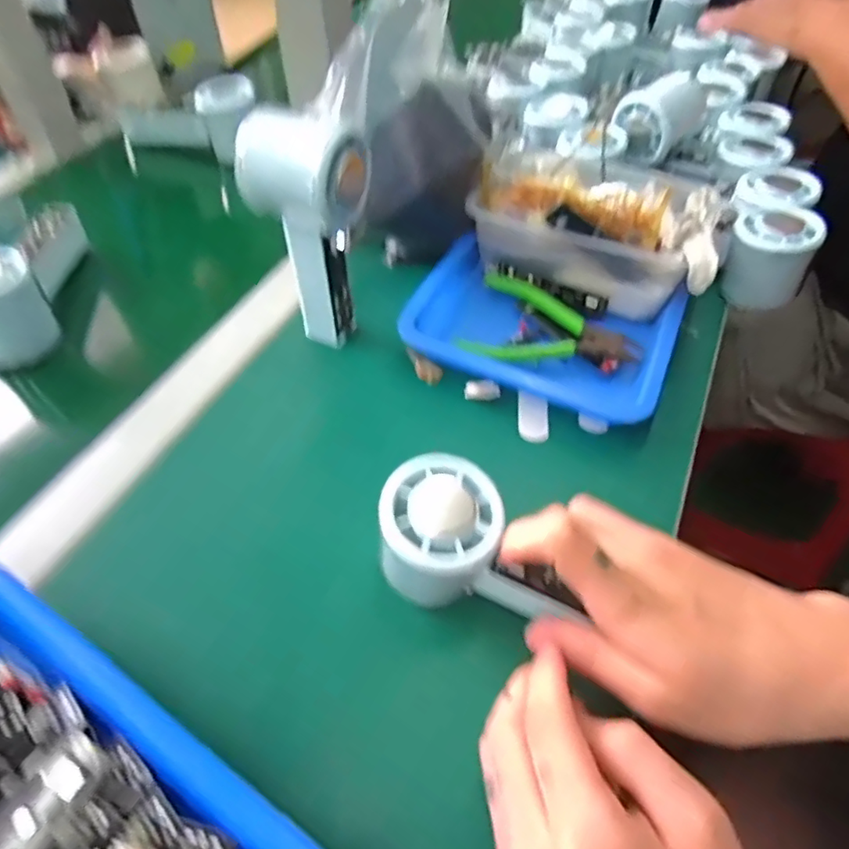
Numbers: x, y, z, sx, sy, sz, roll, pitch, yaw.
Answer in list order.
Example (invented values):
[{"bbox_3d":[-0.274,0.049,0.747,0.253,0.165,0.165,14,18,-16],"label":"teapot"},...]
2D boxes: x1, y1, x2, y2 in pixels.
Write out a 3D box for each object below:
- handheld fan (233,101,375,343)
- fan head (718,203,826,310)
[{"bbox_3d":[-0.068,-0.113,0.368,0.071,0.146,0.048,5,50,6],"label":"handheld fan"},{"bbox_3d":[0.252,-0.124,0.429,0.054,0.058,0.057,24,55,21],"label":"fan head"}]

